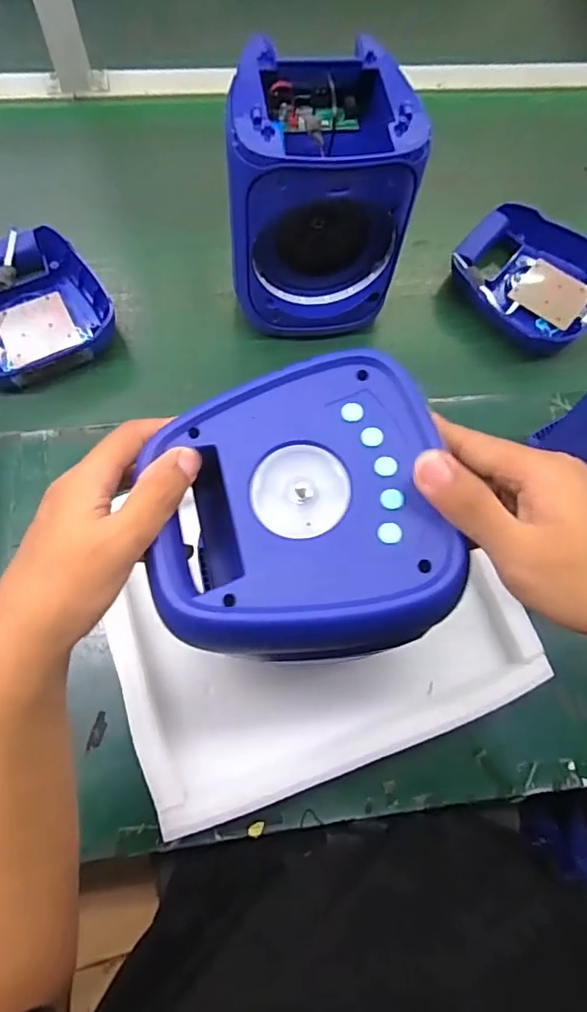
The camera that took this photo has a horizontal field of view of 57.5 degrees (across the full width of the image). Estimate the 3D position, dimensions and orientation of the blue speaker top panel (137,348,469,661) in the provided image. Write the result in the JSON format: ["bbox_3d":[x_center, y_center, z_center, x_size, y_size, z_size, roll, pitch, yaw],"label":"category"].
[{"bbox_3d":[0.001,0.001,0.293,0.153,0.049,0.154,-10,69,-6],"label":"blue speaker top panel"}]

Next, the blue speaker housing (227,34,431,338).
[{"bbox_3d":[0.023,-0.309,0.552,0.167,0.209,0.155,-3,68,-3],"label":"blue speaker housing"}]

